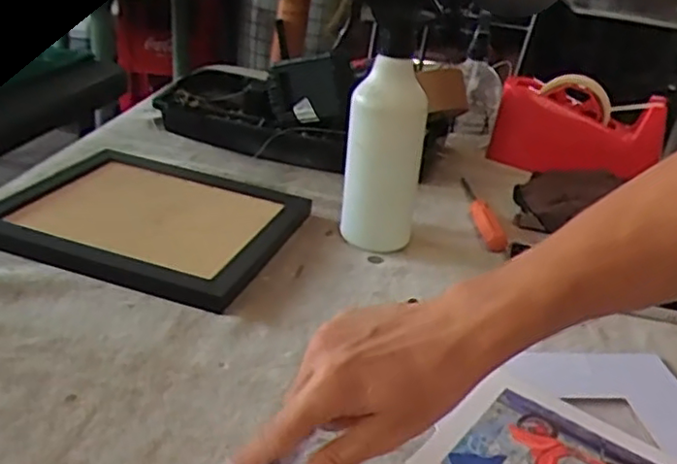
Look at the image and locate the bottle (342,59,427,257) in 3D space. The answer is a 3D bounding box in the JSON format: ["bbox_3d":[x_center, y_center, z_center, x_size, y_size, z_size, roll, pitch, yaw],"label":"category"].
[{"bbox_3d":[0.044,-0.074,0.618,0.065,0.172,0.075,9,27,8],"label":"bottle"}]

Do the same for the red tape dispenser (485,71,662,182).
[{"bbox_3d":[0.300,-0.125,0.831,0.201,0.114,0.060,18,30,23],"label":"red tape dispenser"}]

